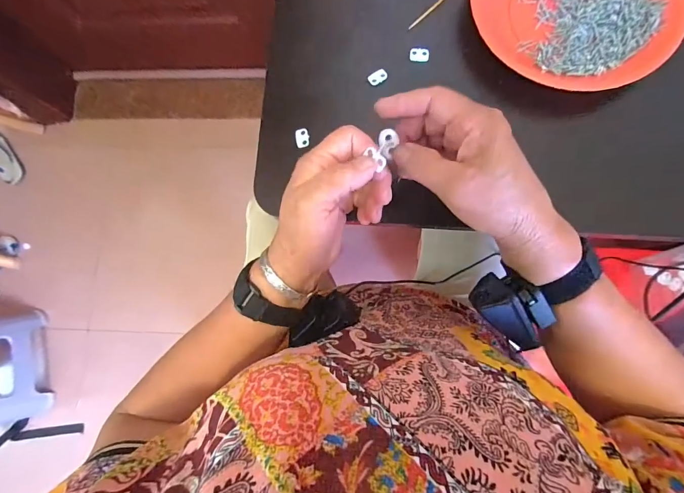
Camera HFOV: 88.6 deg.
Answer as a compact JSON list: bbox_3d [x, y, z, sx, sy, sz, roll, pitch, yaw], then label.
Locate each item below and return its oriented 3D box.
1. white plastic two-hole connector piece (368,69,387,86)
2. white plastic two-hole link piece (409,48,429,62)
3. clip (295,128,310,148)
[{"bbox_3d":[0.036,-0.171,0.353,0.019,0.004,0.012,-25,81,-1],"label":"white plastic two-hole connector piece"},{"bbox_3d":[0.079,-0.194,0.354,0.019,0.004,0.014,4,82,3],"label":"white plastic two-hole link piece"},{"bbox_3d":[-0.040,-0.108,0.351,0.014,0.006,0.018,-10,81,1],"label":"clip"}]

